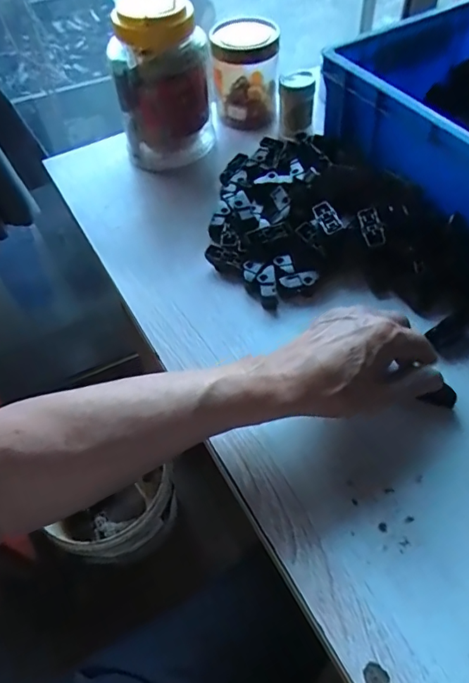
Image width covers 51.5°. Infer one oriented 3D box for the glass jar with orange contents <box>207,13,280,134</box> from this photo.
[{"bbox_3d":[0.015,-0.347,0.636,0.082,0.110,0.087,-1,55,3],"label":"glass jar with orange contents"}]

